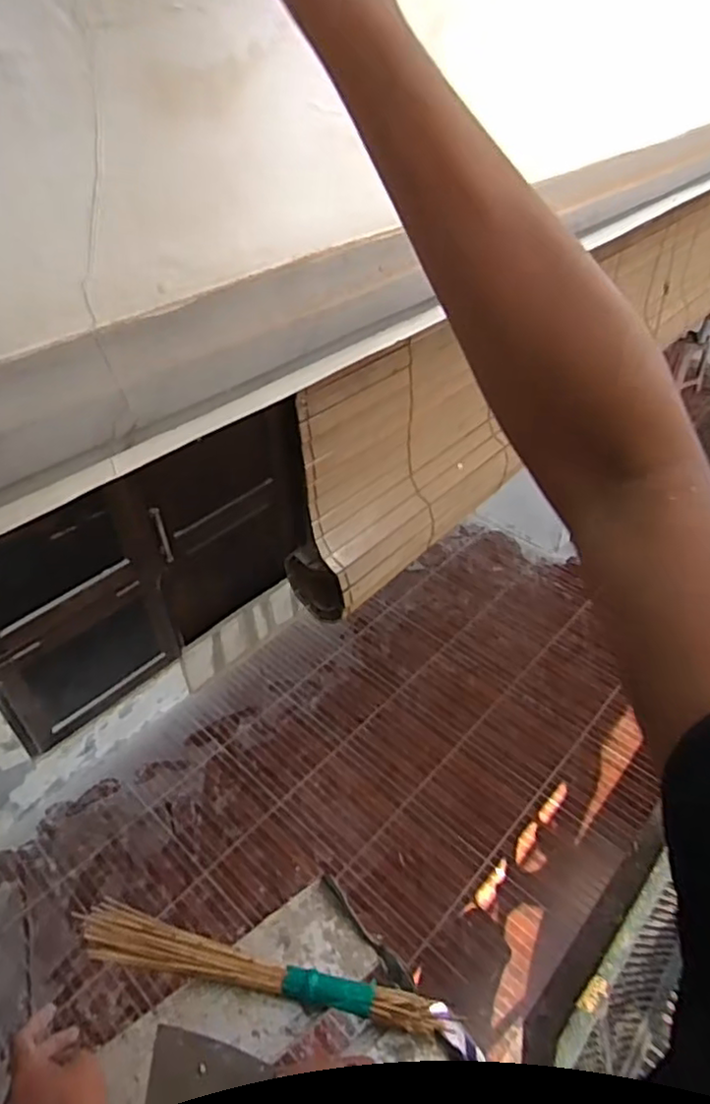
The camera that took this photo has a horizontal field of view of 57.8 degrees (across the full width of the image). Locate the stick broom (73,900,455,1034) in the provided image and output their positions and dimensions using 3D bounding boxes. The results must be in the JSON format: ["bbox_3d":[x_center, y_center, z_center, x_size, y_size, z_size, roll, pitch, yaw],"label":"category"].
[{"bbox_3d":[-0.094,0.397,0.615,0.358,0.034,0.041,7,42,9],"label":"stick broom"}]

